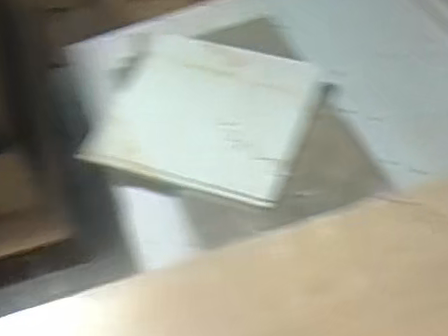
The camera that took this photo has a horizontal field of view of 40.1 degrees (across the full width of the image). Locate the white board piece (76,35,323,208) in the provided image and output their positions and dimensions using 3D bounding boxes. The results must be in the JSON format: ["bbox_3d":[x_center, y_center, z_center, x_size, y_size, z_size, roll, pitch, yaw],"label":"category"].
[{"bbox_3d":[-0.037,-0.141,1.472,0.466,0.034,0.478,12,52,14],"label":"white board piece"}]

